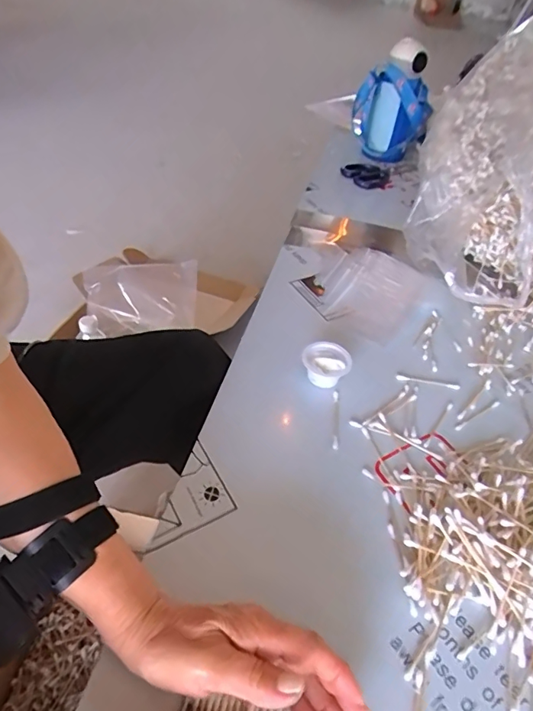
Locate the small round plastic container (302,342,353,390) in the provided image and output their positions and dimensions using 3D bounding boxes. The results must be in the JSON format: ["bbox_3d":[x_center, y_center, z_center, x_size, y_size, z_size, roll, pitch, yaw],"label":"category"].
[{"bbox_3d":[0.067,0.012,0.530,0.050,0.031,0.047,3,46,-3],"label":"small round plastic container"}]

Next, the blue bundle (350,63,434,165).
[{"bbox_3d":[0.258,-0.497,0.972,0.155,0.161,0.101,12,45,5],"label":"blue bundle"}]

